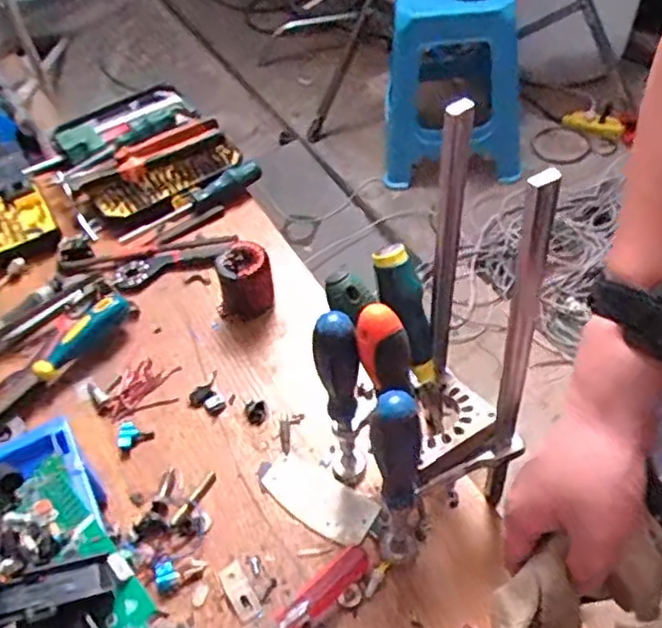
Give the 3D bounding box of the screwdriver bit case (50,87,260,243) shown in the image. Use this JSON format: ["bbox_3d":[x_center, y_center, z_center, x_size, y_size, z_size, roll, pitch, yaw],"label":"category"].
[{"bbox_3d":[-0.248,-0.203,0.848,0.211,0.043,0.271,-31,53,-19],"label":"screwdriver bit case"}]

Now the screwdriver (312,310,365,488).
[{"bbox_3d":[0.009,0.071,0.502,0.027,0.195,0.023,-7,49,0],"label":"screwdriver"}]

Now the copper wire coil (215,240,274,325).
[{"bbox_3d":[-0.089,-0.030,0.672,0.058,0.067,0.049,-25,51,-15],"label":"copper wire coil"}]

